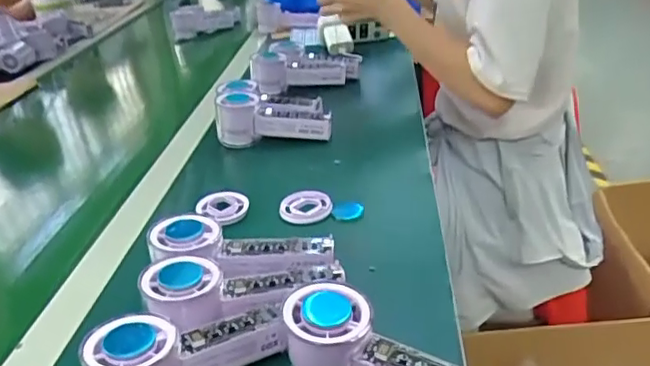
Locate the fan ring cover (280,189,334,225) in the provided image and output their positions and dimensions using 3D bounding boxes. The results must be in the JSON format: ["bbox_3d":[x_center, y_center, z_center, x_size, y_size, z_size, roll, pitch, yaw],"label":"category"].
[{"bbox_3d":[-0.019,0.024,0.605,0.052,0.014,0.043,-10,27,-5],"label":"fan ring cover"}]

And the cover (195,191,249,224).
[{"bbox_3d":[-0.108,0.025,0.615,0.048,0.015,0.048,1,28,16],"label":"cover"}]

